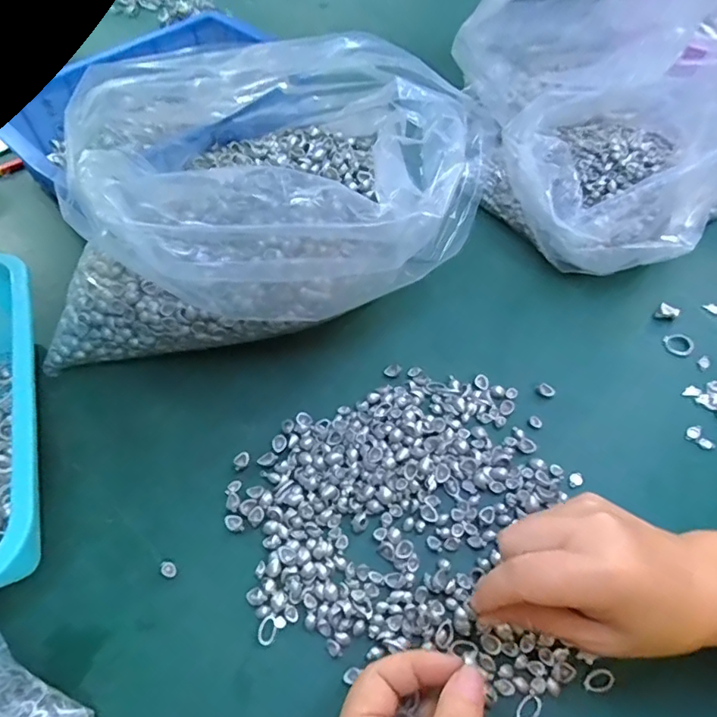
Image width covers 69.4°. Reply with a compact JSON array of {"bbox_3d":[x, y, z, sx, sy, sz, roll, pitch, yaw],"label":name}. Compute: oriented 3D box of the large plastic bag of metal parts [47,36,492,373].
[{"bbox_3d":[-0.082,-0.148,0.434,0.348,0.165,0.243,-6,54,-1],"label":"large plastic bag of metal parts"}]

